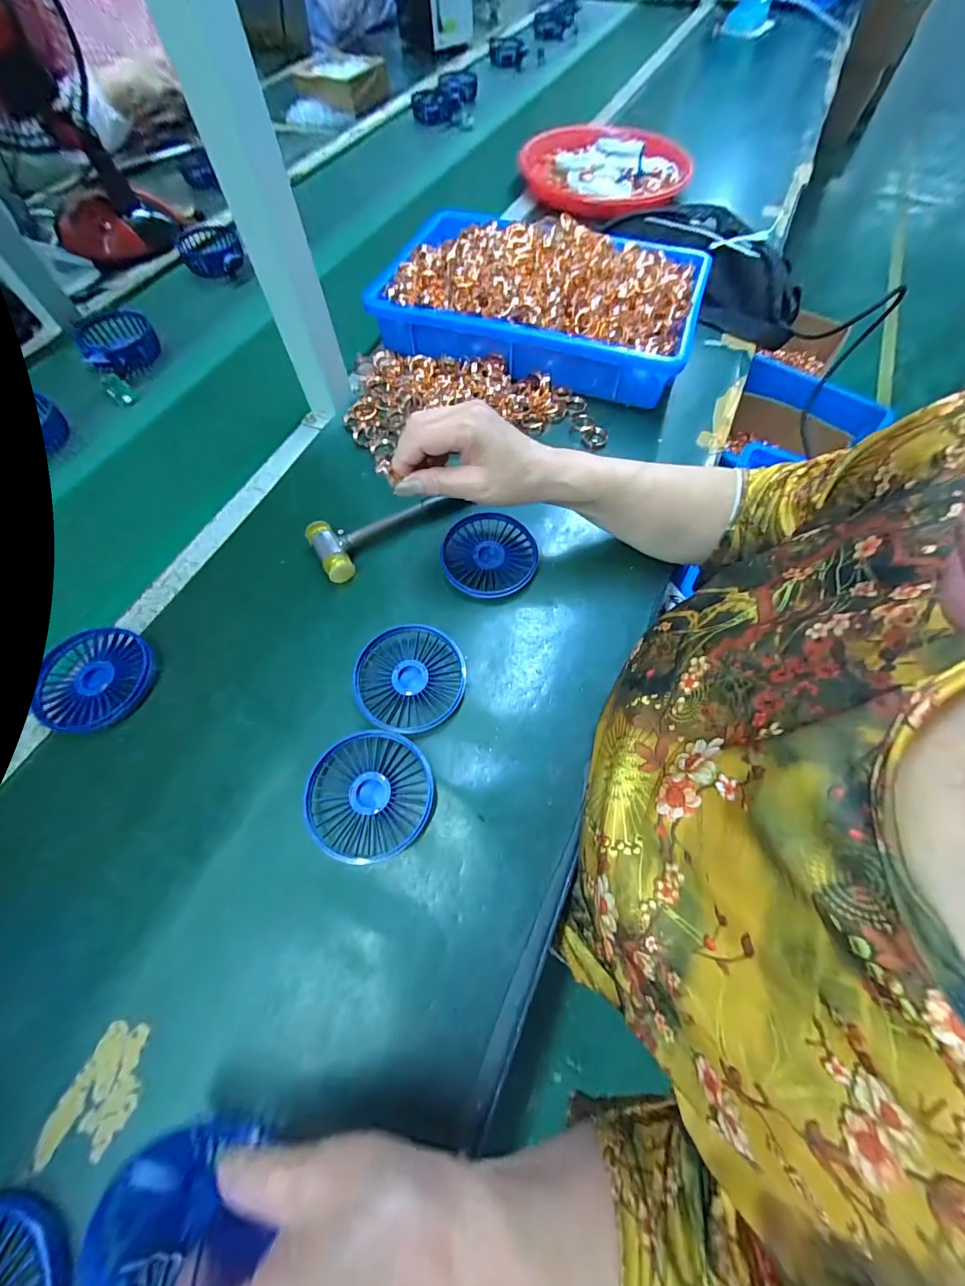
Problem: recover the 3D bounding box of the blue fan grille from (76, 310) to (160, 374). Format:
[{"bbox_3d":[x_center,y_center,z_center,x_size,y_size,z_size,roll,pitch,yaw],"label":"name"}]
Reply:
[{"bbox_3d":[-0.460,-0.383,0.540,0.087,0.023,0.118,-37,70,-16],"label":"blue fan grille"}]

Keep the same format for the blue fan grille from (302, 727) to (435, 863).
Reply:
[{"bbox_3d":[-0.081,0.109,0.310,0.086,0.014,0.084,0,65,0],"label":"blue fan grille"}]

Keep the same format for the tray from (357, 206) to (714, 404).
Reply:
[{"bbox_3d":[0.069,-0.430,0.519,0.365,0.100,0.235,15,66,7],"label":"tray"}]

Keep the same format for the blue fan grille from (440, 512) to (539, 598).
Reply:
[{"bbox_3d":[0.008,-0.082,0.399,0.082,0.021,0.092,33,69,14],"label":"blue fan grille"}]

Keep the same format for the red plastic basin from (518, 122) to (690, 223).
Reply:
[{"bbox_3d":[0.216,-0.837,0.764,0.291,0.050,0.285,18,66,9],"label":"red plastic basin"}]

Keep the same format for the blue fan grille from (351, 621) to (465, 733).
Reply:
[{"bbox_3d":[-0.058,0.028,0.346,0.083,0.017,0.086,0,65,0],"label":"blue fan grille"}]

